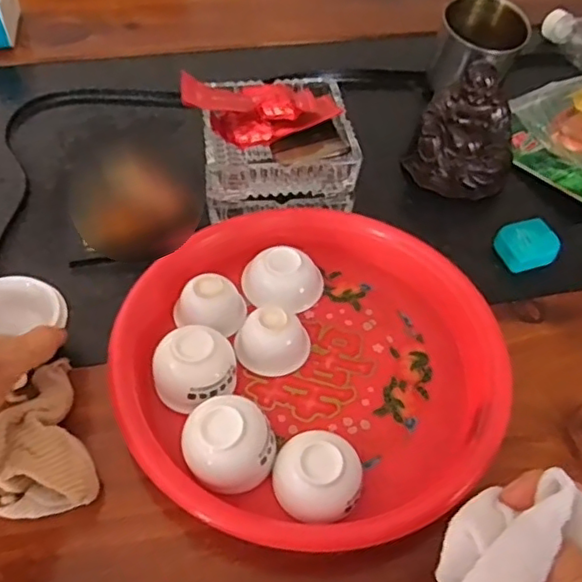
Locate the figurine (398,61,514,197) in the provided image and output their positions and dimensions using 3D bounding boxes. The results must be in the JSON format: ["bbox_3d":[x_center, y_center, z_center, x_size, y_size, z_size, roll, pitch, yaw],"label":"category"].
[{"bbox_3d":[0.156,-0.141,0.549,0.090,0.089,0.071,19,54,12],"label":"figurine"}]

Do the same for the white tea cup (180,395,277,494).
[{"bbox_3d":[-0.037,0.091,0.362,0.048,0.045,0.051,1,52,-2],"label":"white tea cup"}]

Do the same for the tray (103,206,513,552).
[{"bbox_3d":[0.014,0.041,0.411,0.248,0.042,0.240,1,52,-2],"label":"tray"}]

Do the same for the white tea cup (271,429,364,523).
[{"bbox_3d":[0.016,0.110,0.358,0.052,0.031,0.046,5,52,1],"label":"white tea cup"}]

